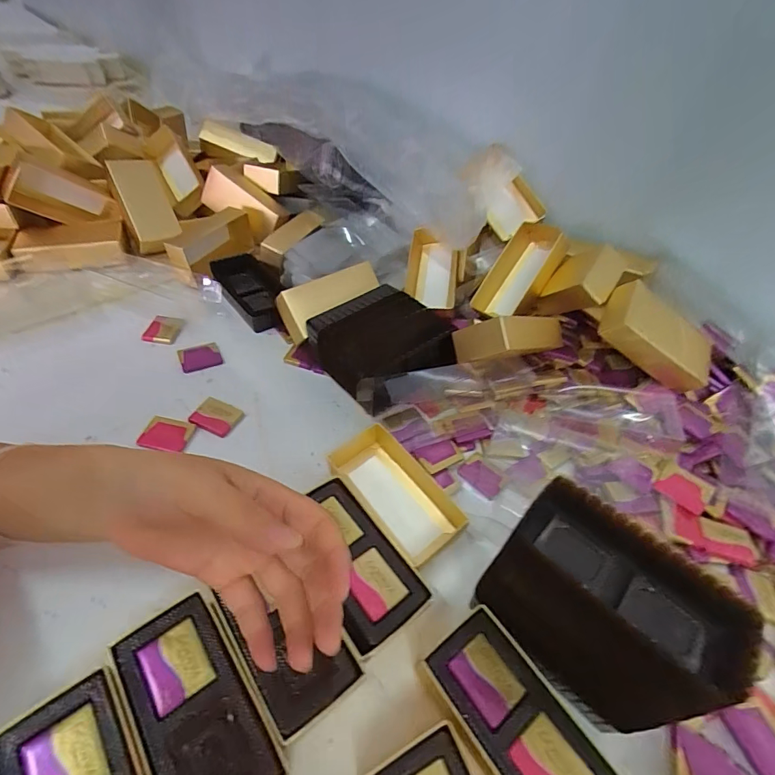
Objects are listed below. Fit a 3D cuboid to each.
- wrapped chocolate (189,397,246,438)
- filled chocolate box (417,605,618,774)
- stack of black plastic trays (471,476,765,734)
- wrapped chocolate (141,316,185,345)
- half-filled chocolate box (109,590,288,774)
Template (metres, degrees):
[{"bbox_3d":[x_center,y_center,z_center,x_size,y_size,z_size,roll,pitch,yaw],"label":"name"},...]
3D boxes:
[{"bbox_3d":[-0.161,0.028,0.398,0.041,0.009,0.032,23,47,13],"label":"wrapped chocolate"},{"bbox_3d":[0.073,0.203,0.254,0.060,0.034,0.111,-25,55,-29],"label":"filled chocolate box"},{"bbox_3d":[0.122,0.137,0.256,0.120,0.122,0.069,36,51,24],"label":"stack of black plastic trays"},{"bbox_3d":[-0.249,-0.064,0.473,0.034,0.010,0.037,8,46,-1],"label":"wrapped chocolate"},{"bbox_3d":[-0.108,0.186,0.242,0.055,0.032,0.113,-26,55,-29],"label":"half-filled chocolate box"}]

